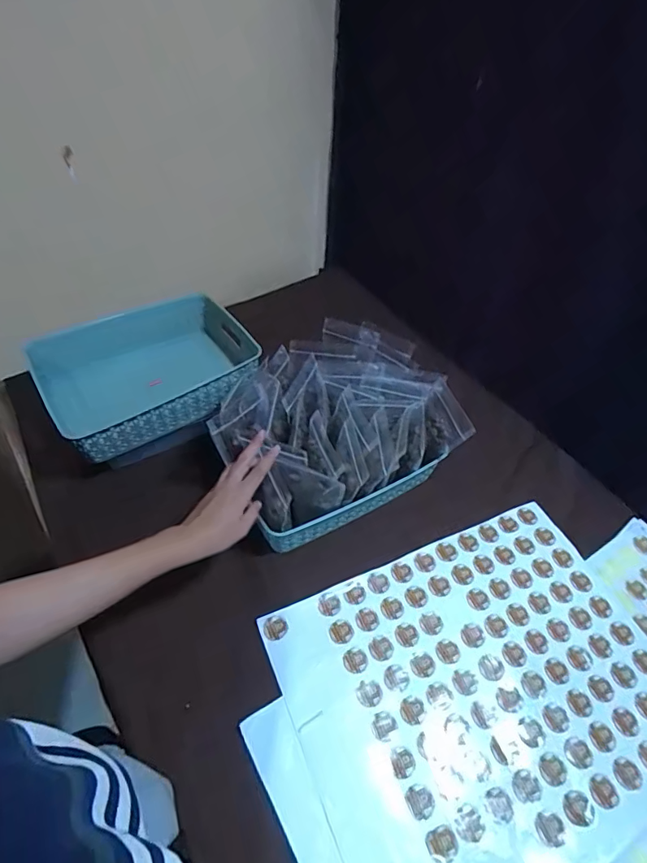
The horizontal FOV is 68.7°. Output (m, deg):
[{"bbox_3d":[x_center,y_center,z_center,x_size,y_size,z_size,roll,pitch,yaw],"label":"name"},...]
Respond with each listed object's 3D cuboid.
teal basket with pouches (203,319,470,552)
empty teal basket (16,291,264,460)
[{"bbox_3d":[0.019,-0.002,0.730,0.315,0.173,0.244,-20,53,-19],"label":"teal basket with pouches"},{"bbox_3d":[-0.276,-0.099,0.783,0.322,0.093,0.232,-26,55,-24],"label":"empty teal basket"}]

